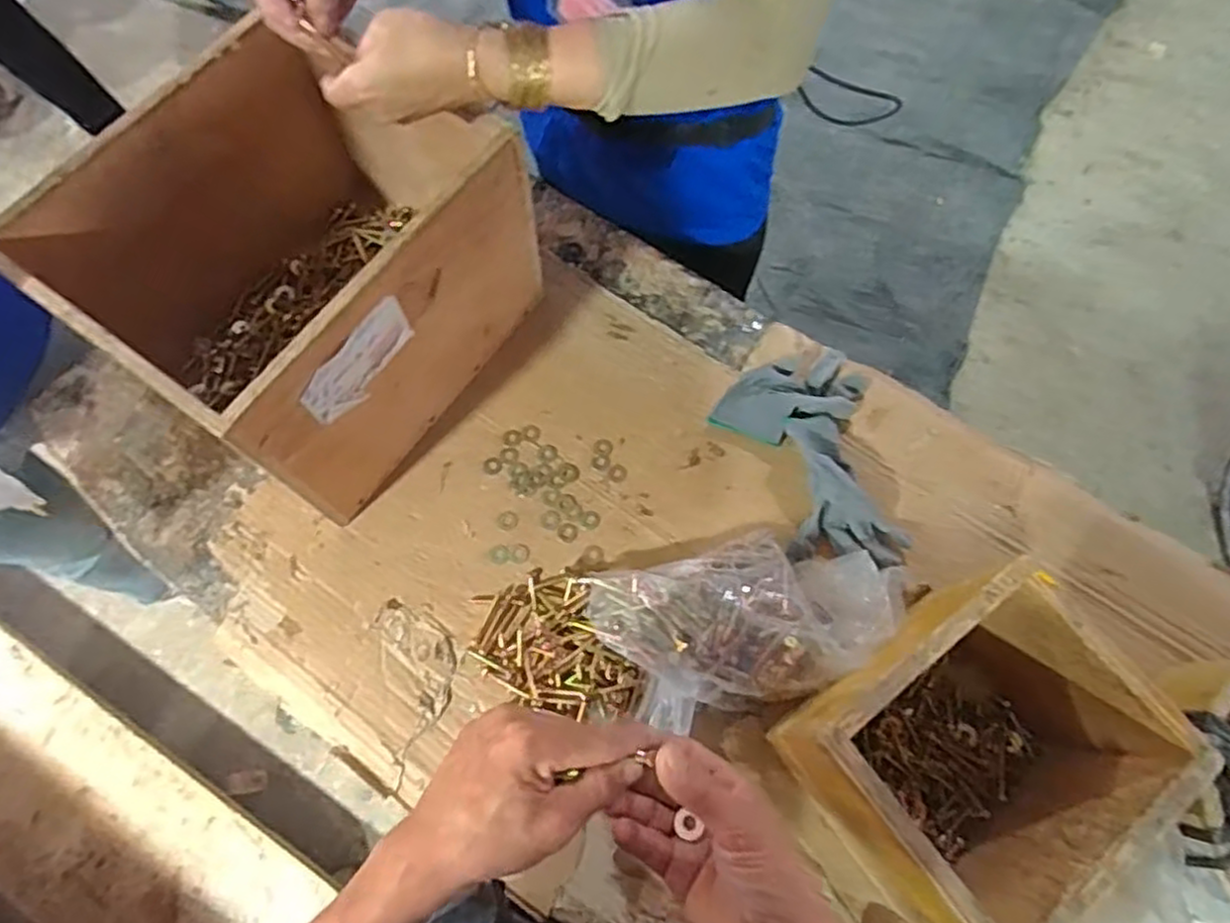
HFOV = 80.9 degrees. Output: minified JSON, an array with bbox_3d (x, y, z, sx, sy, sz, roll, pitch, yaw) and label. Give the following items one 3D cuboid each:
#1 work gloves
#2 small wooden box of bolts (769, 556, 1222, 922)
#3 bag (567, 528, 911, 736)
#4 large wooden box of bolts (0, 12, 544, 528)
[{"bbox_3d":[0.189,-0.005,0.708,0.154,0.033,0.220,-4,71,-2],"label":"work gloves"},{"bbox_3d":[0.272,0.215,0.558,0.218,0.185,0.175,-34,75,-12],"label":"small wooden box of bolts"},{"bbox_3d":[0.118,0.140,0.636,0.270,0.078,0.148,-13,71,-5],"label":"bag"},{"bbox_3d":[-0.277,-0.170,0.657,0.274,0.241,0.313,34,74,10],"label":"large wooden box of bolts"}]

